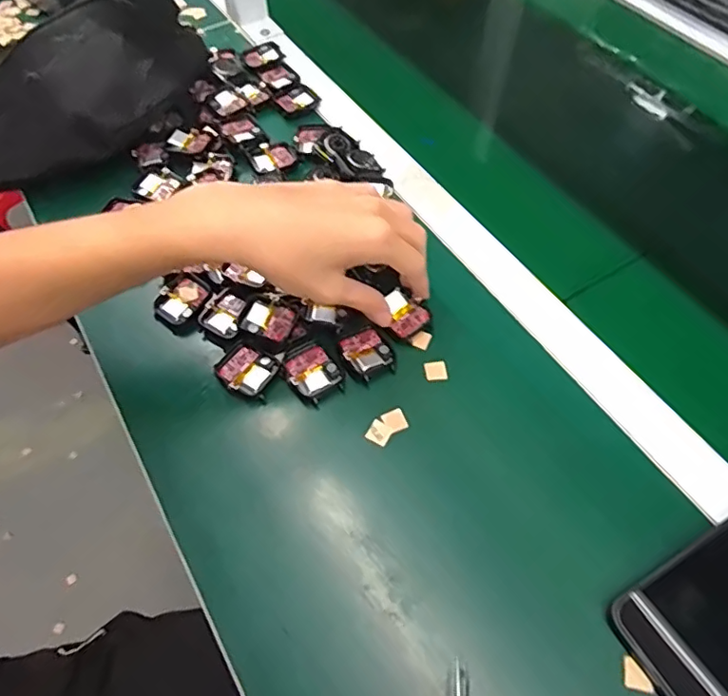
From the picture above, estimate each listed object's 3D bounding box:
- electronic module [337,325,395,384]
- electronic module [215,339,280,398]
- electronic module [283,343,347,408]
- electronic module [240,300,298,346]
[{"bbox_3d":[0.002,0.004,0.415,0.034,0.006,0.041,-25,61,-15],"label":"electronic module"},{"bbox_3d":[-0.089,0.017,0.412,0.043,0.010,0.037,28,62,16],"label":"electronic module"},{"bbox_3d":[-0.038,0.018,0.410,0.035,0.005,0.048,-35,64,-20],"label":"electronic module"},{"bbox_3d":[-0.073,-0.021,0.426,0.038,0.013,0.033,20,60,12],"label":"electronic module"}]

